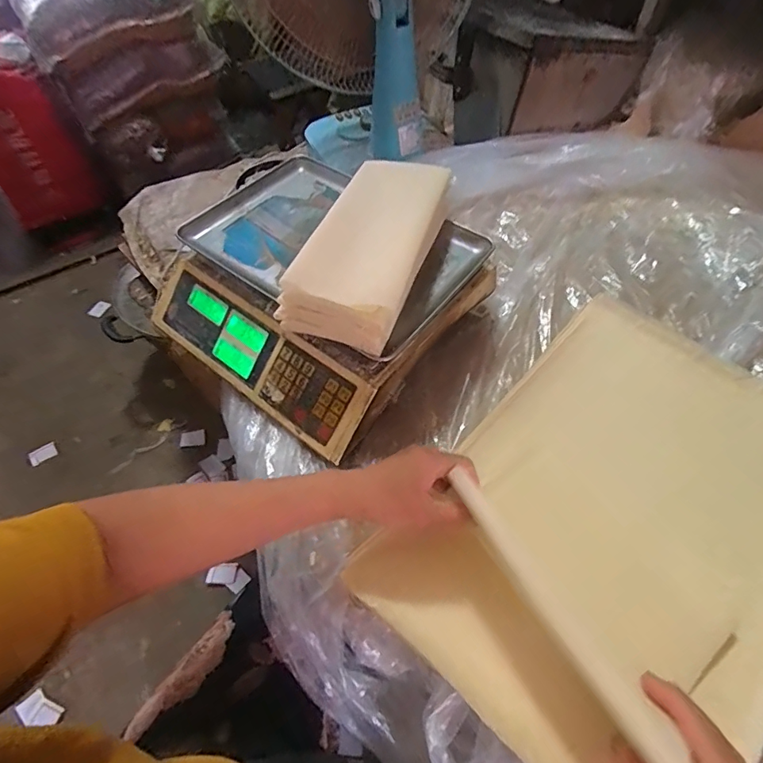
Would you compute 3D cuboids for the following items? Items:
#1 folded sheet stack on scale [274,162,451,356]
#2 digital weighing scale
[{"bbox_3d":[-0.009,-0.149,0.511,0.120,0.073,0.244,17,58,13],"label":"folded sheet stack on scale"},{"bbox_3d":[-0.084,-0.116,0.587,0.339,0.113,0.308,32,62,22],"label":"digital weighing scale"}]

